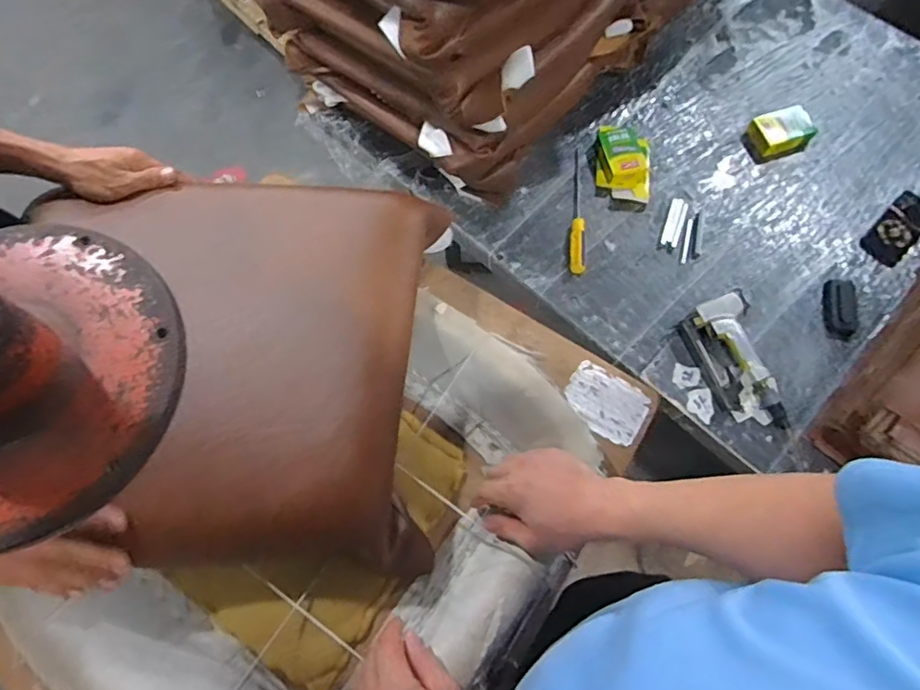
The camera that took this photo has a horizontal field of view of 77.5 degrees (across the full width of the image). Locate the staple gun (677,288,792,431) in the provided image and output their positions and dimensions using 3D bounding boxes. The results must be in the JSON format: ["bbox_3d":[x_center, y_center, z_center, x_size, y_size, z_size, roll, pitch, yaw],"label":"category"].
[{"bbox_3d":[0.485,0.032,1.018,0.127,0.044,0.244,-13,70,-3],"label":"staple gun"}]

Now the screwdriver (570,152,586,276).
[{"bbox_3d":[0.229,-0.277,1.133,0.029,0.038,0.286,1,70,2],"label":"screwdriver"}]

